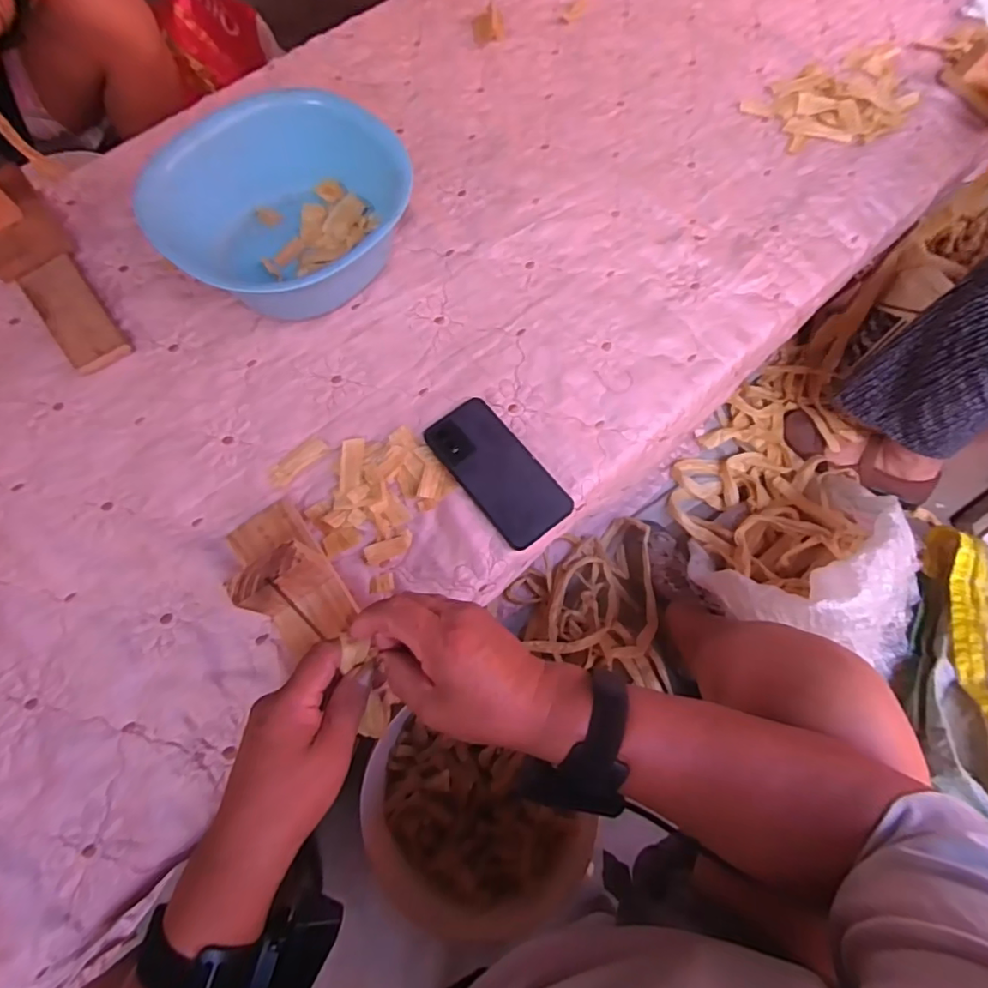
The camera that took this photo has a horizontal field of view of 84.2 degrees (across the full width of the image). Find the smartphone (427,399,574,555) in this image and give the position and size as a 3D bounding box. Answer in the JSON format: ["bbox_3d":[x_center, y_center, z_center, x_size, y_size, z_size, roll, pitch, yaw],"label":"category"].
[{"bbox_3d":[0.003,-0.026,0.563,0.076,0.011,0.164,-37,74,-11],"label":"smartphone"}]

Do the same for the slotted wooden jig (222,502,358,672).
[{"bbox_3d":[-0.196,0.062,0.494,0.079,0.099,0.127,-30,73,-9],"label":"slotted wooden jig"}]

